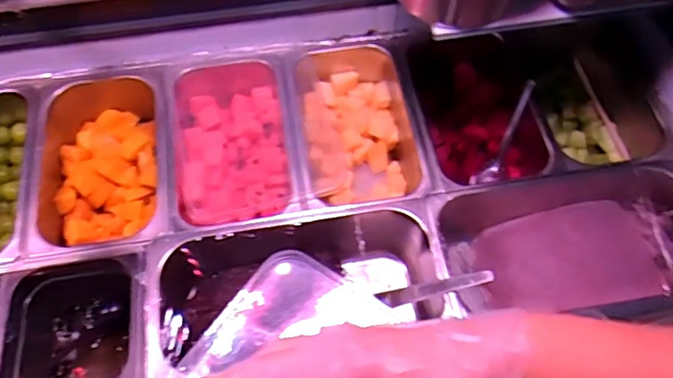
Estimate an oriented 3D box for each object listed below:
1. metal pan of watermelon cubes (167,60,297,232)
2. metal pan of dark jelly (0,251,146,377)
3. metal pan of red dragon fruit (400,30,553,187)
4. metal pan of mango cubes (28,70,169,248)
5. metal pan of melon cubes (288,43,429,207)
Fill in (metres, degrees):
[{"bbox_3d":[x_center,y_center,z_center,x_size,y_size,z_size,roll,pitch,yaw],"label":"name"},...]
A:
[{"bbox_3d":[-0.137,-0.073,0.719,0.143,0.086,0.269,-8,60,-5],"label":"metal pan of watermelon cubes"},{"bbox_3d":[-0.283,0.164,0.620,0.162,0.100,0.164,-7,60,-4],"label":"metal pan of dark jelly"},{"bbox_3d":[0.178,-0.103,0.730,0.146,0.097,0.224,-11,61,-6],"label":"metal pan of red dragon fruit"},{"bbox_3d":[-0.299,-0.037,0.712,0.165,0.088,0.262,-7,60,-4],"label":"metal pan of mango cubes"},{"bbox_3d":[0.020,-0.081,0.737,0.148,0.096,0.241,-9,60,-5],"label":"metal pan of melon cubes"}]

